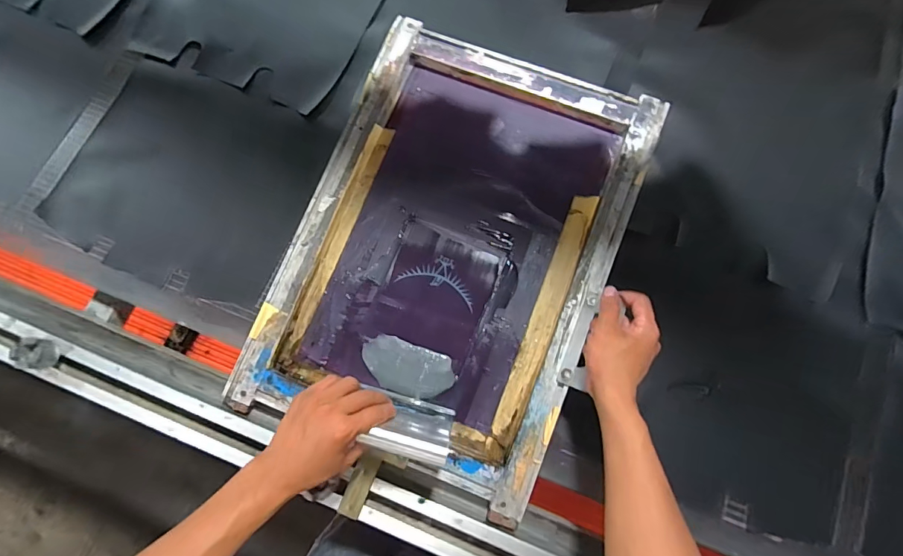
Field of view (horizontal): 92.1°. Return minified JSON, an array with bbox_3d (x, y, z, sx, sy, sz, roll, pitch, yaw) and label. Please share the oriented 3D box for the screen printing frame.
[{"bbox_3d":[0.001,-0.041,0.580,0.397,0.029,0.539,22,83,5],"label":"screen printing frame"}]

